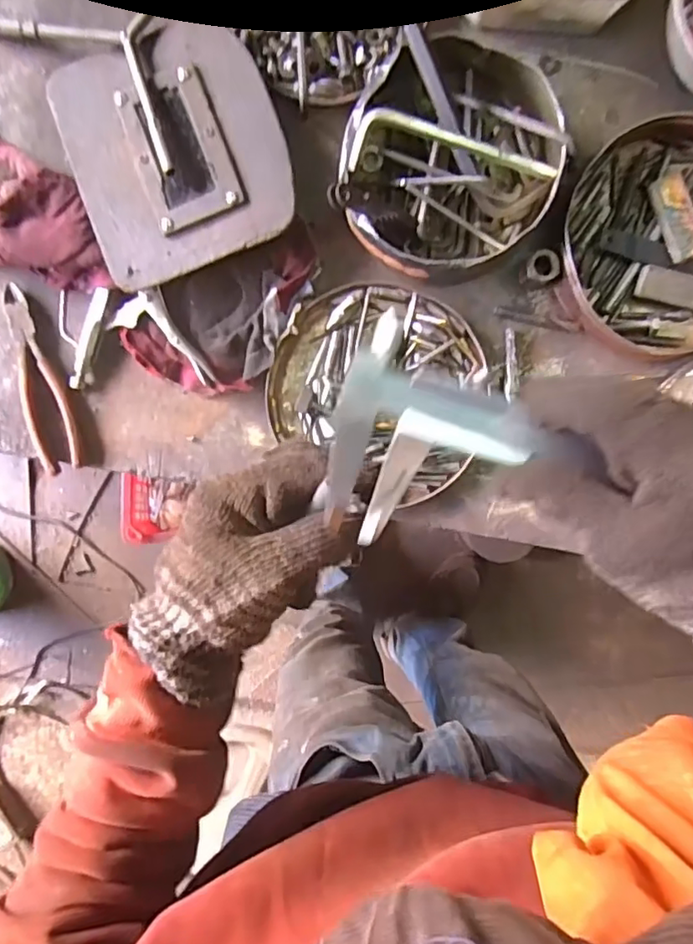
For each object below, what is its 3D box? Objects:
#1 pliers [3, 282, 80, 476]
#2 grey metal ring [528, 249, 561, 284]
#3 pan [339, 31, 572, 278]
[{"bbox_3d":[-0.293,-0.086,0.540,0.044,0.010,0.173,-14,94,-1],"label":"pliers"},{"bbox_3d":[0.179,-0.189,0.527,0.031,0.014,0.029,0,93,-2],"label":"grey metal ring"},{"bbox_3d":[0.094,-0.272,0.500,0.181,0.059,0.201,45,91,-4],"label":"pan"}]

